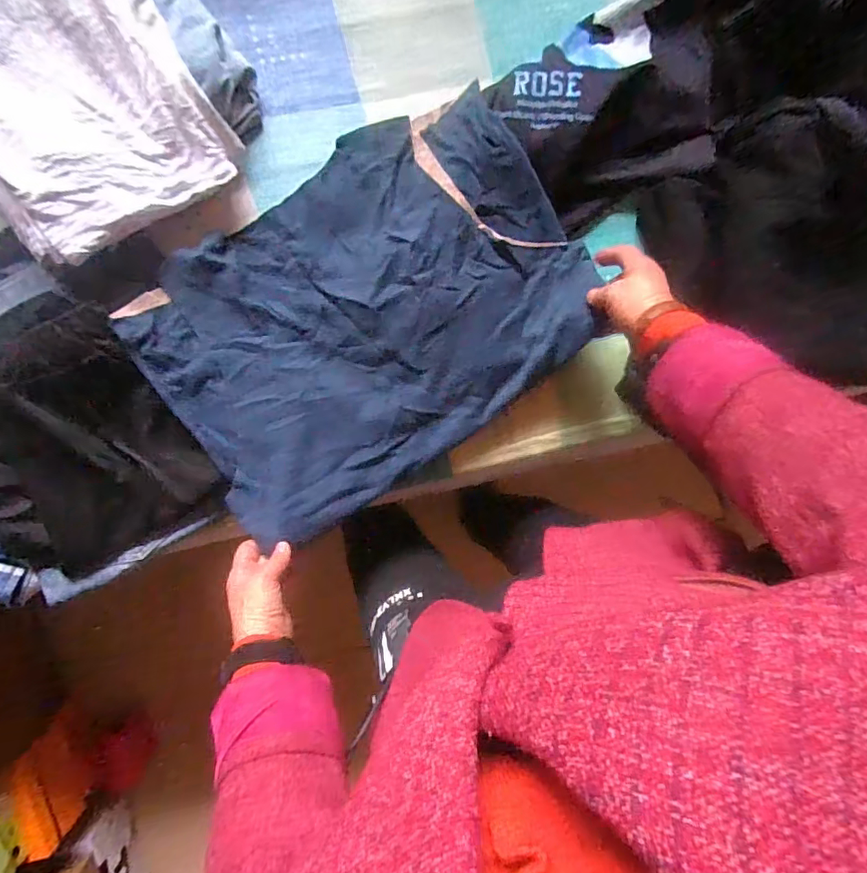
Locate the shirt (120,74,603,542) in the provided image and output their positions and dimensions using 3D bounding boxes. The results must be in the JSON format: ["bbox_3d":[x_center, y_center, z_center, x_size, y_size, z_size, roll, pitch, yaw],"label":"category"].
[{"bbox_3d":[-0.062,-0.126,0.566,0.454,0.055,0.331,-33,98,0],"label":"shirt"}]

